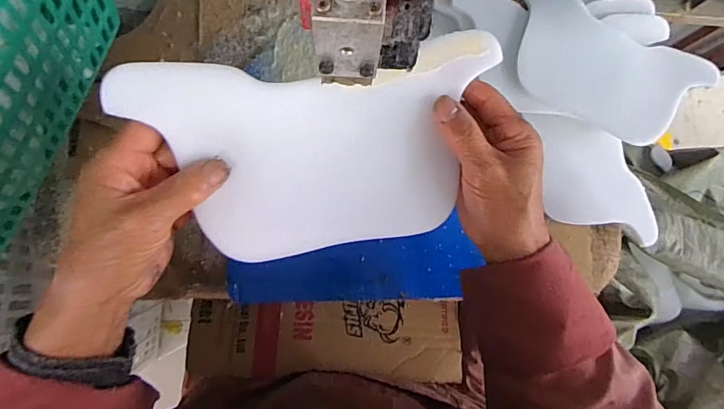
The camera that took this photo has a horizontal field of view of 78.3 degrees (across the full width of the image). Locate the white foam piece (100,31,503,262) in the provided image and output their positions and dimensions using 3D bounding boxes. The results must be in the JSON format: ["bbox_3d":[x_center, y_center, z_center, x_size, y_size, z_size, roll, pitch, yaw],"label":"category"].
[{"bbox_3d":[-0.023,-0.034,0.311,0.241,0.013,0.136,-10,110,-12],"label":"white foam piece"}]

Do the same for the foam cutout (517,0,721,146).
[{"bbox_3d":[0.284,-0.162,0.525,0.244,0.020,0.132,26,88,-1],"label":"foam cutout"}]

